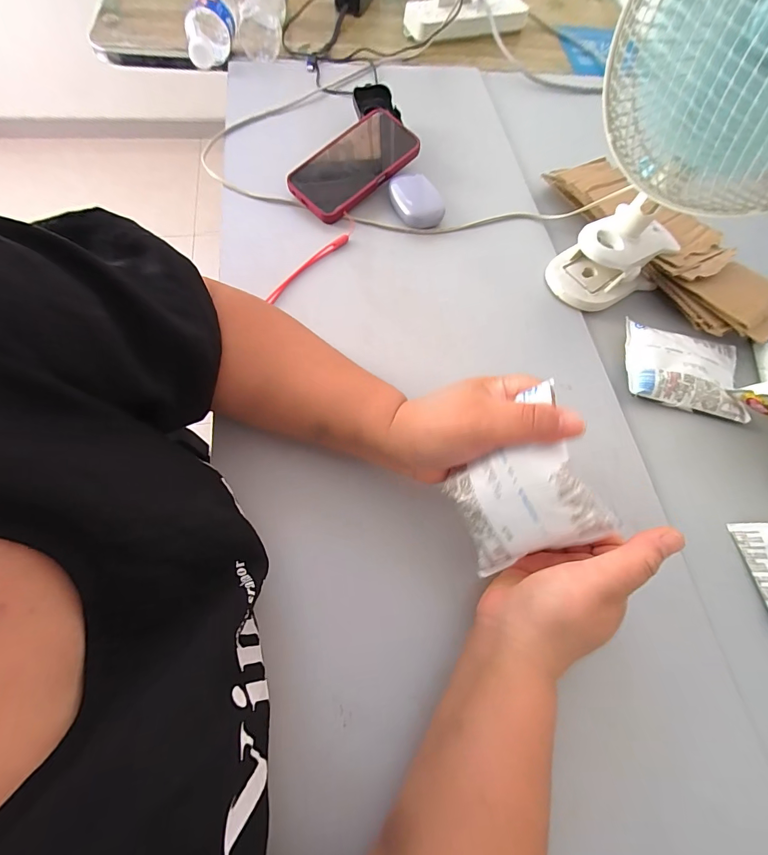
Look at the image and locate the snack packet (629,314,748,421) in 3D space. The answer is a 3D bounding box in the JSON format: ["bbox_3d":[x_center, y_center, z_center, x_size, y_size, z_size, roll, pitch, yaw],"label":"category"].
[{"bbox_3d":[0.320,-0.062,0.405,0.126,0.029,0.093,14,67,1],"label":"snack packet"}]

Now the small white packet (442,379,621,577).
[{"bbox_3d":[0.088,0.040,0.252,0.091,0.026,0.105,-25,97,19],"label":"small white packet"}]

